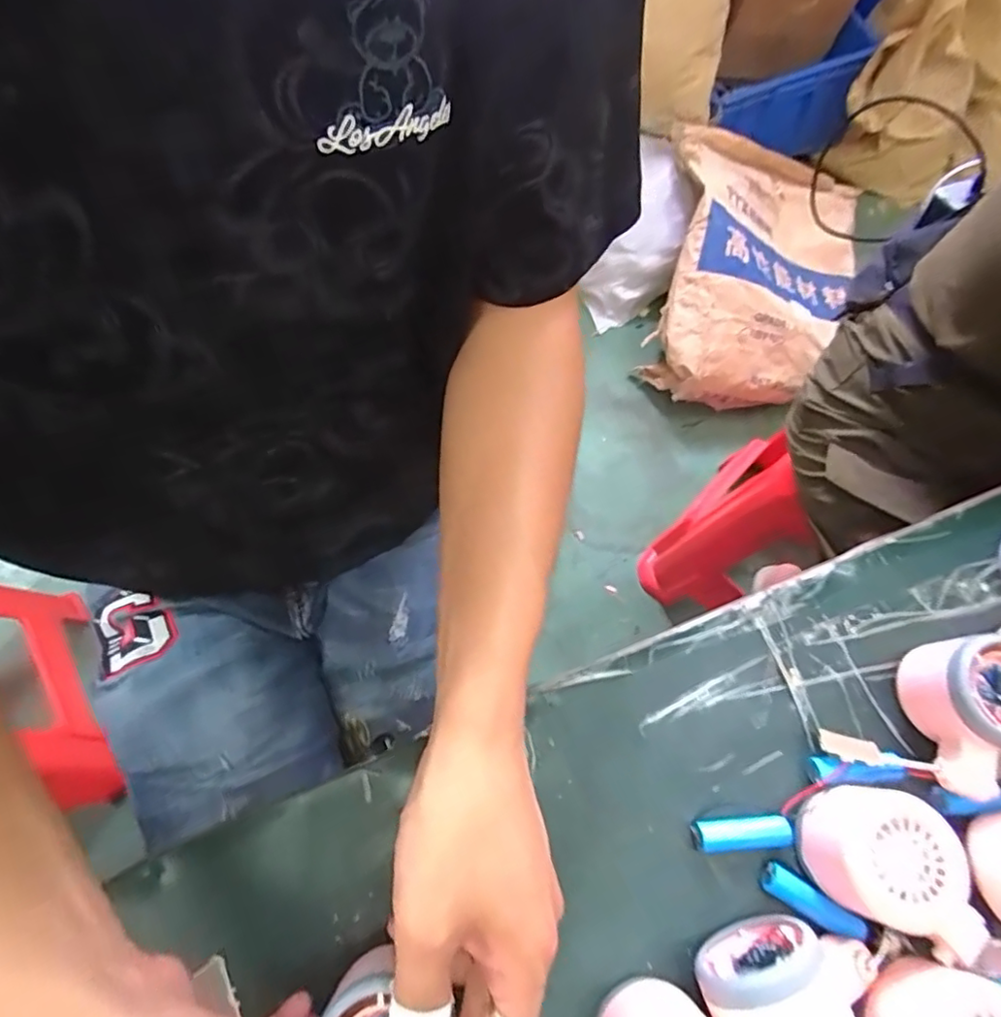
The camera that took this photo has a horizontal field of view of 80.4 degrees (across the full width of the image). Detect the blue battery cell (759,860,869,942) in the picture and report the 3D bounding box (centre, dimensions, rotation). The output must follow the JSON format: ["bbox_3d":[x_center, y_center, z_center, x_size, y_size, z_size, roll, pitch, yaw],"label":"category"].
[{"bbox_3d":[0.162,0.204,0.306,0.050,0.012,0.015,31,69,9],"label":"blue battery cell"}]

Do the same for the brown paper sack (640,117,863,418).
[{"bbox_3d":[0.556,-0.504,1.242,0.427,0.220,0.594,9,67,0],"label":"brown paper sack"}]

